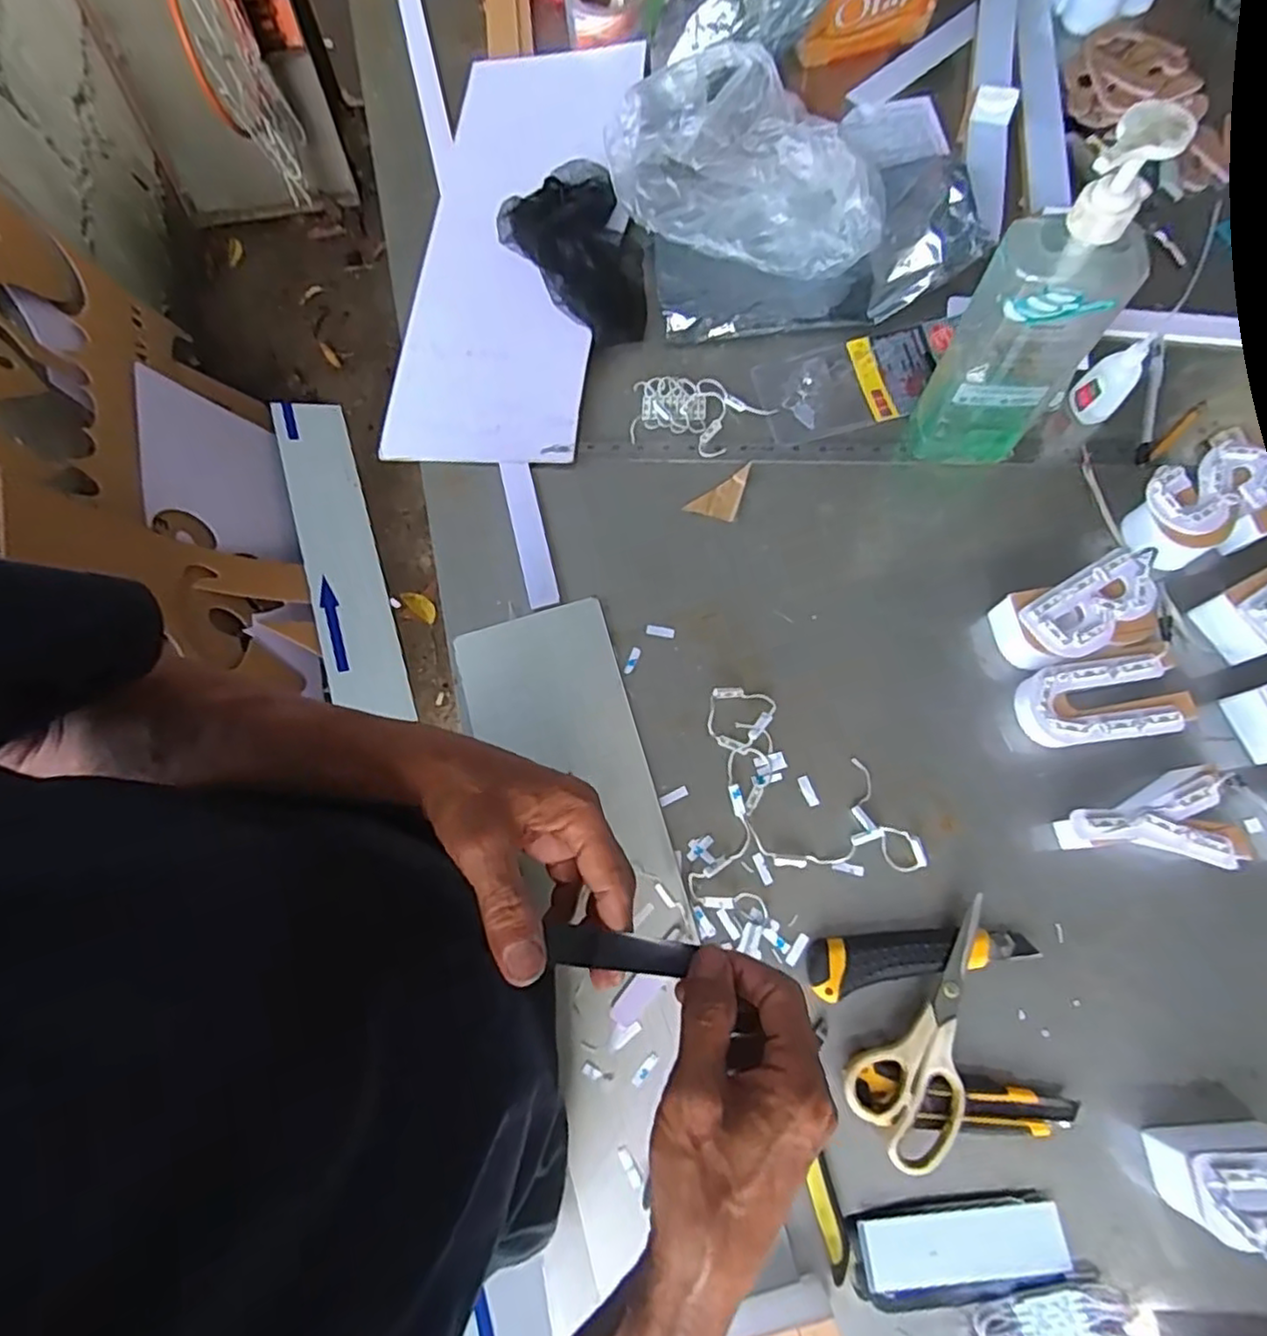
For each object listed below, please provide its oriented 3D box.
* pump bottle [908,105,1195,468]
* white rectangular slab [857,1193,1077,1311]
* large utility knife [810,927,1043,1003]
[{"bbox_3d":[0.304,-0.256,0.510,0.098,0.286,0.050,8,74,4],"label":"pump bottle"},{"bbox_3d":[0.222,0.399,0.457,0.138,0.013,0.053,-10,73,-1],"label":"white rectangular slab"},{"bbox_3d":[0.219,0.220,0.508,0.169,0.018,0.039,-7,73,0],"label":"large utility knife"}]

